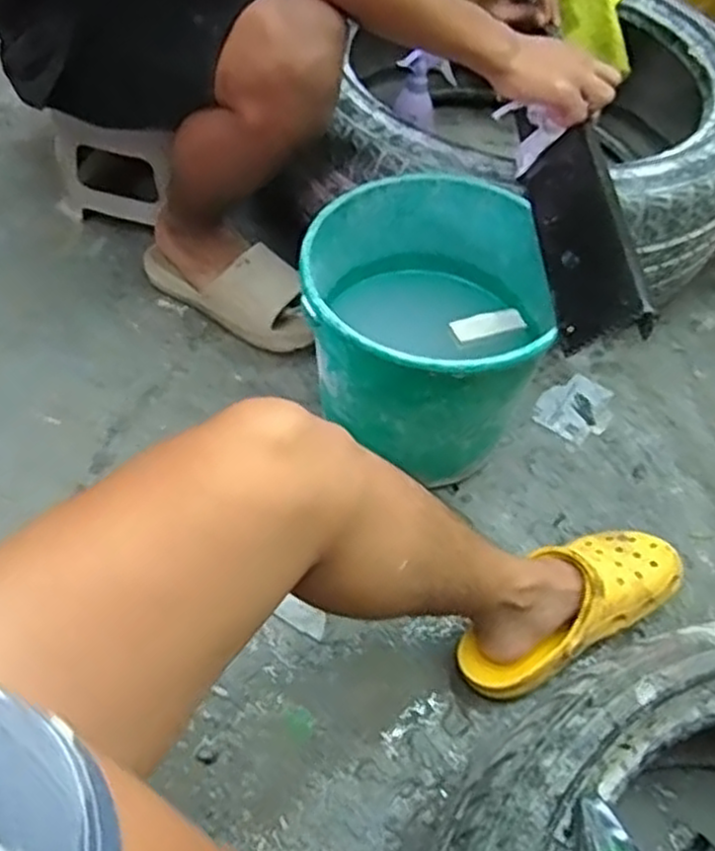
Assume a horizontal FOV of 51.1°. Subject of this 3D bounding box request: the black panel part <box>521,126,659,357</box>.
[{"bbox_3d":[0.221,-0.193,0.740,0.022,0.091,0.285,30,41,-34],"label":"black panel part"}]

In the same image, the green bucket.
[{"bbox_3d":[0.072,-0.096,0.859,0.254,0.259,0.273,3,53,-4],"label":"green bucket"}]

